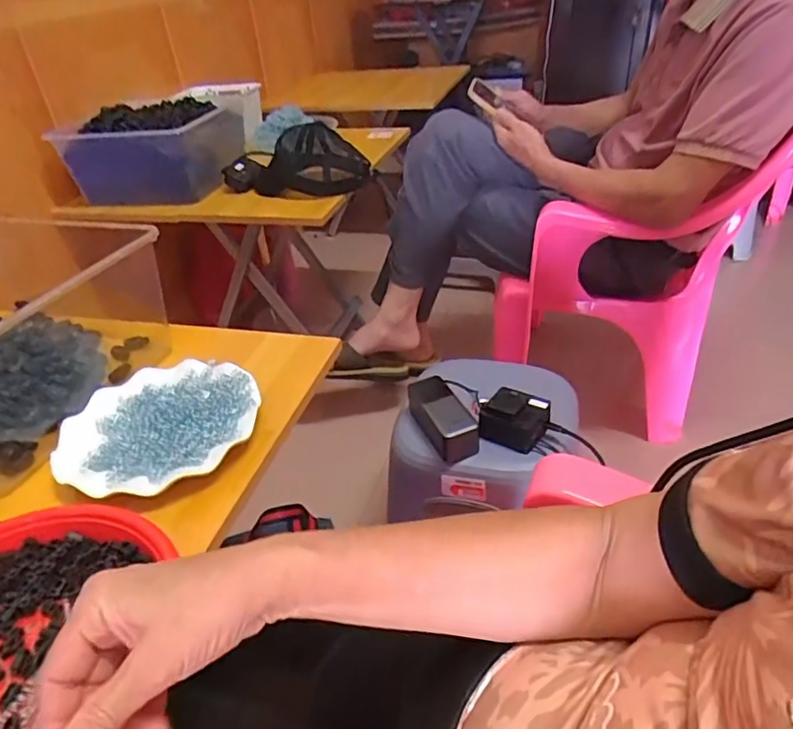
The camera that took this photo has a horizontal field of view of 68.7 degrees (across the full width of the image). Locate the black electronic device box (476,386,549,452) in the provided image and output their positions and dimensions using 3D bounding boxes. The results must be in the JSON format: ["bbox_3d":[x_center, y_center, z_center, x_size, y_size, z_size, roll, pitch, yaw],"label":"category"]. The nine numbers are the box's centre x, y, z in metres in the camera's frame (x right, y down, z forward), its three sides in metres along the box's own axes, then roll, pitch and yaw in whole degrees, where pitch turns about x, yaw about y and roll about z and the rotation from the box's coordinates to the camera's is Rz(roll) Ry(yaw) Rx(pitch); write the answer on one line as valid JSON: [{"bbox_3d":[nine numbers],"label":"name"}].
[{"bbox_3d":[0.166,0.075,0.804,0.084,0.047,0.073,15,40,26],"label":"black electronic device box"}]

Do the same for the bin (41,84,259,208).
[{"bbox_3d":[-0.463,-0.466,1.199,0.265,0.128,0.367,4,36,13],"label":"bin"}]

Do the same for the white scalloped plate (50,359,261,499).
[{"bbox_3d":[-0.226,0.052,0.558,0.178,0.022,0.178,-3,35,2],"label":"white scalloped plate"}]

